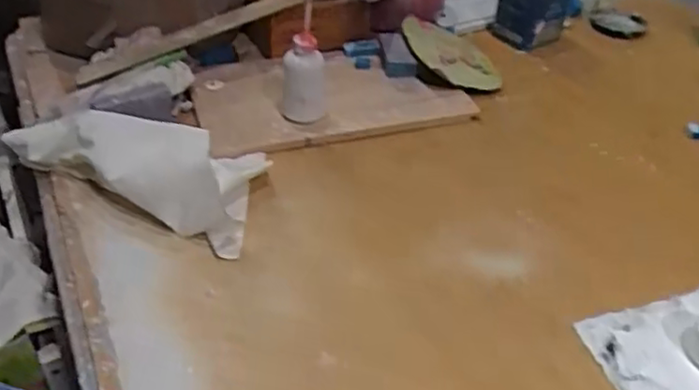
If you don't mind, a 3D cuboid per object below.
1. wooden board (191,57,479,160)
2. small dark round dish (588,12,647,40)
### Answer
[{"bbox_3d":[-0.033,-0.157,0.985,0.376,0.031,0.230,-14,41,-20],"label":"wooden board"},{"bbox_3d":[0.500,-0.319,1.227,0.098,0.014,0.099,2,38,-2],"label":"small dark round dish"}]

